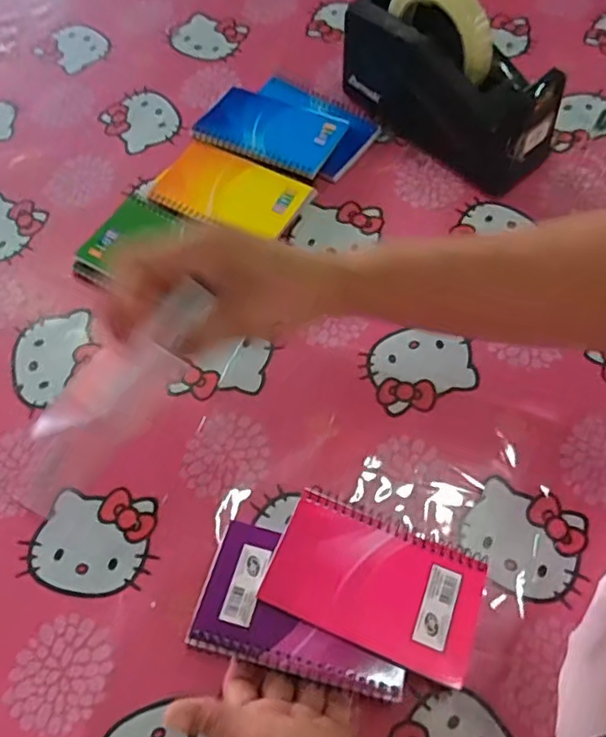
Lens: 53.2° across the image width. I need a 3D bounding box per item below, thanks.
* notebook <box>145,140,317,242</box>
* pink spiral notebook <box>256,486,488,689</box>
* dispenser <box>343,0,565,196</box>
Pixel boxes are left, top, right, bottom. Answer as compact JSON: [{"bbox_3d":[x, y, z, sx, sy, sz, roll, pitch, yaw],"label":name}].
[{"bbox_3d":[-0.065,-0.160,0.554,0.131,0.016,0.079,23,65,14],"label":"notebook"},{"bbox_3d":[0.048,0.135,0.392,0.130,0.007,0.085,20,57,11],"label":"pink spiral notebook"},{"bbox_3d":[0.131,-0.263,0.539,0.075,0.131,0.200,-40,68,-17],"label":"dispenser"}]

